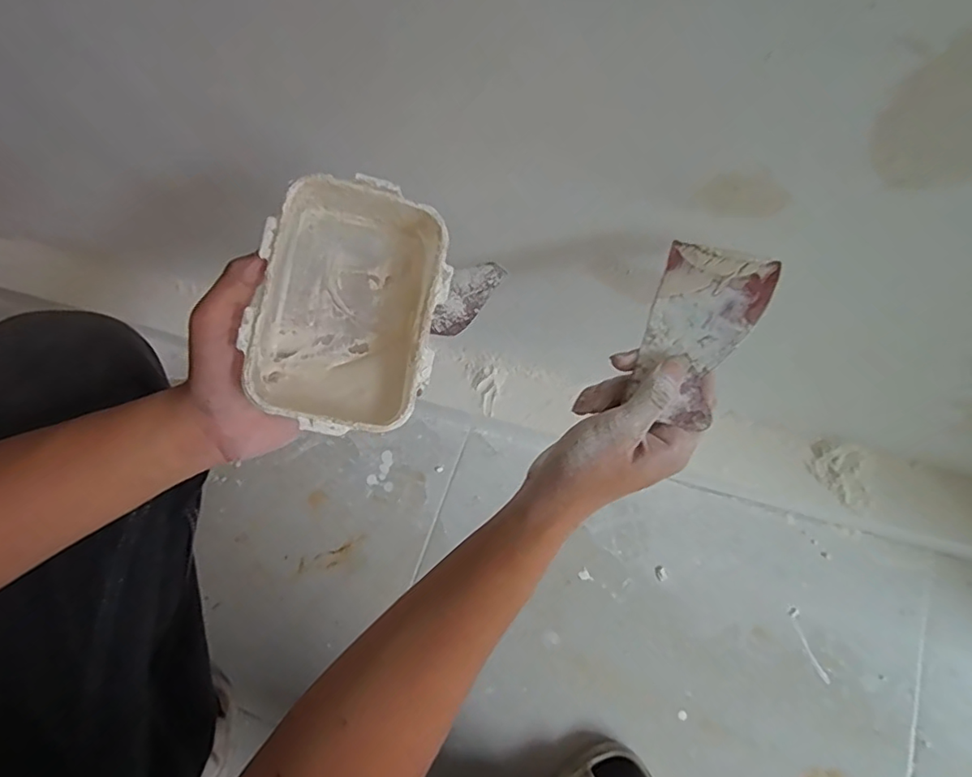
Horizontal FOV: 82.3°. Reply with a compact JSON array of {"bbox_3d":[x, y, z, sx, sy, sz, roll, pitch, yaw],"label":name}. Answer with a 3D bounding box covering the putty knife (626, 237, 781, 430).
[{"bbox_3d":[0.143,-0.036,0.370,0.068,0.004,0.124,17,79,17],"label":"putty knife"}]

